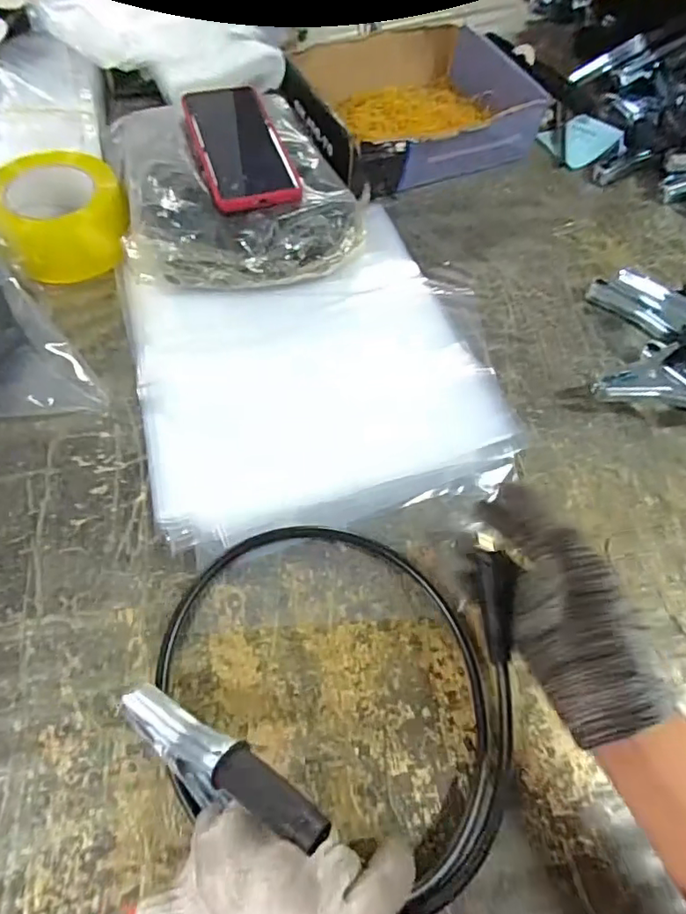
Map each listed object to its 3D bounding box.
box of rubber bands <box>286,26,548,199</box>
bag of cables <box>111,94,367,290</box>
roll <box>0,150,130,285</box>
[{"bbox_3d":[0.082,-0.405,0.641,0.276,0.065,0.204,-21,65,-15],"label":"box of rubber bands"},{"bbox_3d":[-0.101,-0.266,0.546,0.221,0.074,0.240,-12,63,-11],"label":"bag of cables"},{"bbox_3d":[-0.263,-0.227,0.520,0.111,0.066,0.111,2,61,-3],"label":"roll"}]

